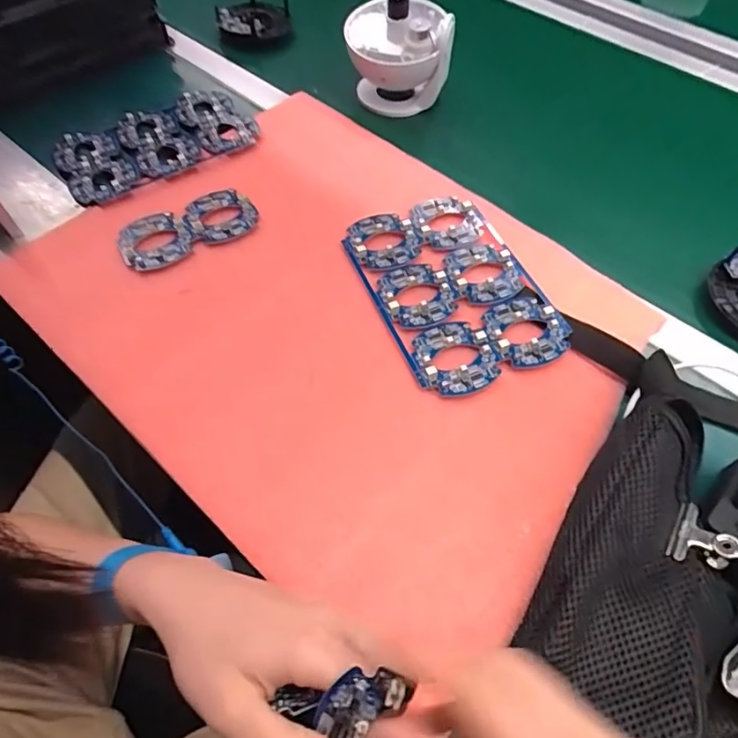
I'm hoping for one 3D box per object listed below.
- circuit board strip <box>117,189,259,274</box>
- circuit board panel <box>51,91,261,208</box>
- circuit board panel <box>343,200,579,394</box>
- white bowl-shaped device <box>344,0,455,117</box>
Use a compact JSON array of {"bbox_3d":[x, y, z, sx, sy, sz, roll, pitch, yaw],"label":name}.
[{"bbox_3d":[-0.172,-0.134,0.493,0.126,0.011,0.065,-27,62,-18],"label":"circuit board strip"},{"bbox_3d":[-0.233,-0.250,0.564,0.201,0.009,0.133,-29,62,-19],"label":"circuit board panel"},{"bbox_3d":[0.072,-0.075,0.458,0.135,0.007,0.199,-20,61,-12],"label":"circuit board panel"},{"bbox_3d":[0.035,-0.368,0.613,0.117,0.110,0.104,3,57,0],"label":"white bowl-shaped device"}]

